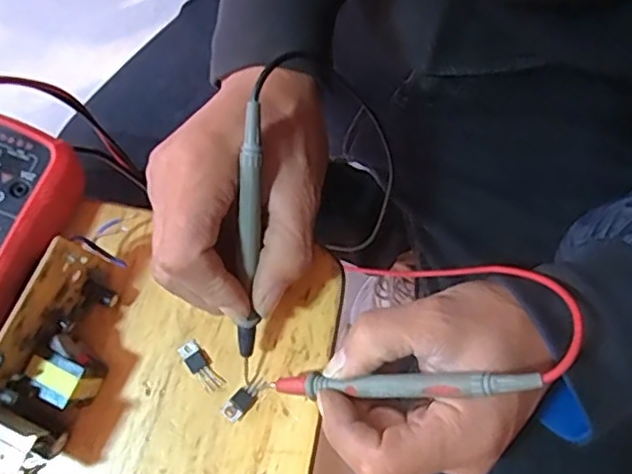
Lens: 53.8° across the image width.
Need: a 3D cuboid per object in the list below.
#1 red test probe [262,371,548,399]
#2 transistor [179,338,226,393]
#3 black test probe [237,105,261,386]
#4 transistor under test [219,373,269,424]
[{"bbox_3d":[0.031,0.068,0.290,0.139,0.014,0.009,-8,76,29],"label":"red test probe"},{"bbox_3d":[-0.062,0.068,0.332,0.011,0.004,0.030,-36,80,-7],"label":"transistor"},{"bbox_3d":[-0.031,0.010,0.298,0.009,0.012,0.143,5,111,1],"label":"black test probe"},{"bbox_3d":[-0.038,0.085,0.329,0.010,0.004,0.027,44,73,8],"label":"transistor under test"}]

